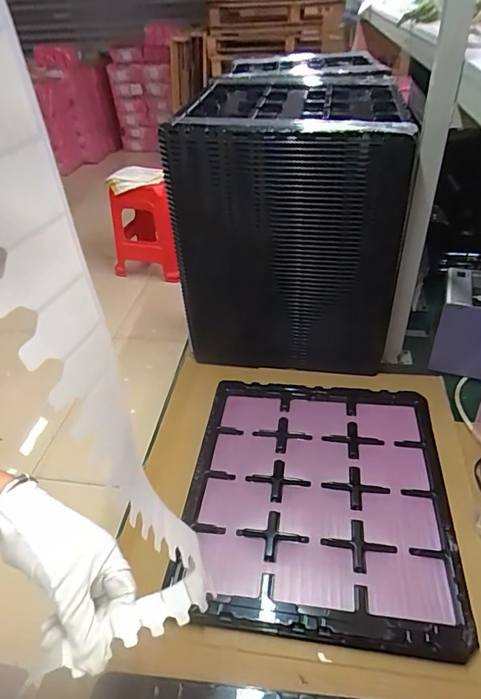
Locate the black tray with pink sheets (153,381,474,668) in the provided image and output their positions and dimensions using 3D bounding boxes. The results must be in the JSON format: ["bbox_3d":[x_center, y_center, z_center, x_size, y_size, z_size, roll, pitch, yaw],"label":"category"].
[{"bbox_3d":[0.103,0.187,0.628,0.332,0.025,0.366,3,39,9],"label":"black tray with pink sheets"}]

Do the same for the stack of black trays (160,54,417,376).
[{"bbox_3d":[0.108,-0.230,0.845,0.353,0.411,0.382,10,41,18],"label":"stack of black trays"}]

